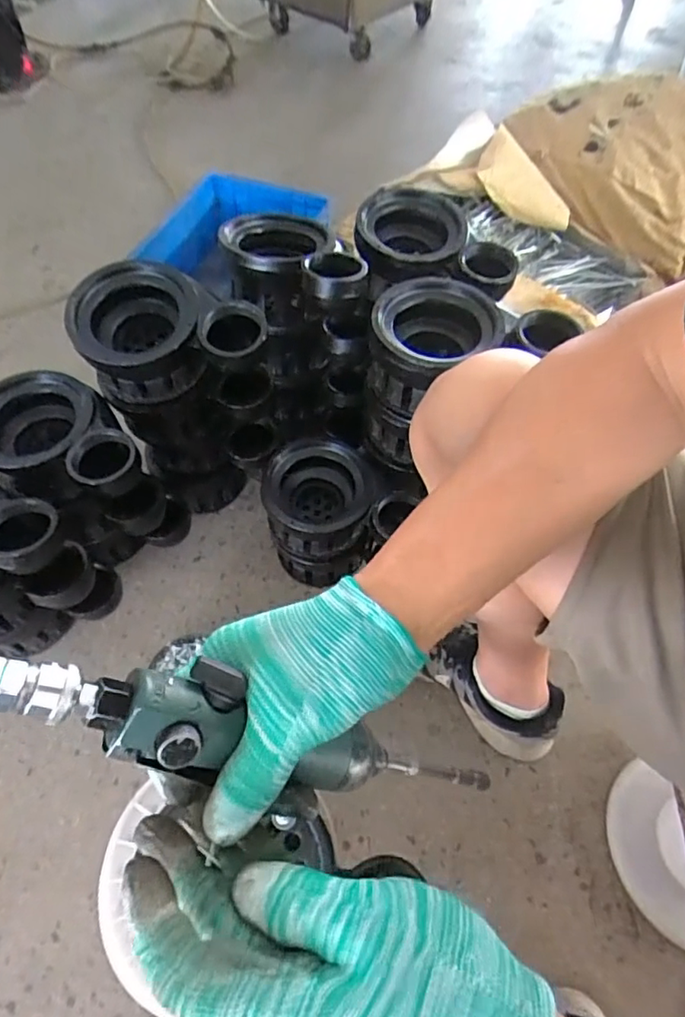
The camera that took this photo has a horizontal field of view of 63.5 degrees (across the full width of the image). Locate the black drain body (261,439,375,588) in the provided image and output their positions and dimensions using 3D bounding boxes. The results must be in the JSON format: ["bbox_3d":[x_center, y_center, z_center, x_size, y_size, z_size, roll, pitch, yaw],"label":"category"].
[{"bbox_3d":[-0.033,0.012,0.797,0.144,0.191,0.135,-5,59,-5],"label":"black drain body"}]

